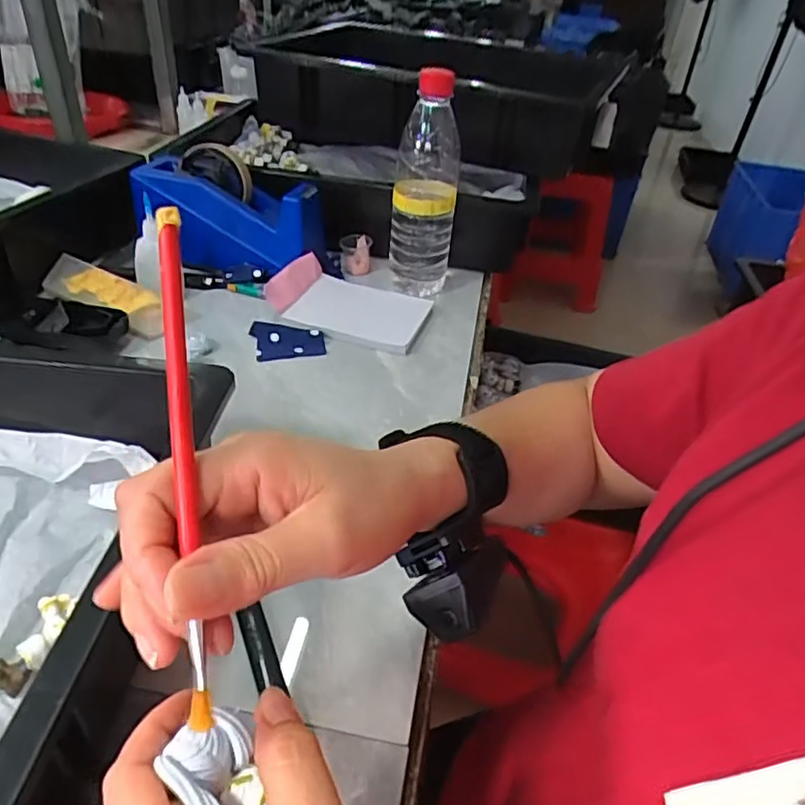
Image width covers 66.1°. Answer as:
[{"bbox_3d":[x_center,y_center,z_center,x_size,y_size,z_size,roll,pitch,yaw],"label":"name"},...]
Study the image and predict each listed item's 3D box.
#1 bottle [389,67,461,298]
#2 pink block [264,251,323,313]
[{"bbox_3d":[0.024,-0.206,0.604,0.061,0.210,0.061,7,38,1],"label":"bottle"},{"bbox_3d":[-0.109,-0.121,0.615,0.020,0.031,0.071,12,48,49],"label":"pink block"}]

